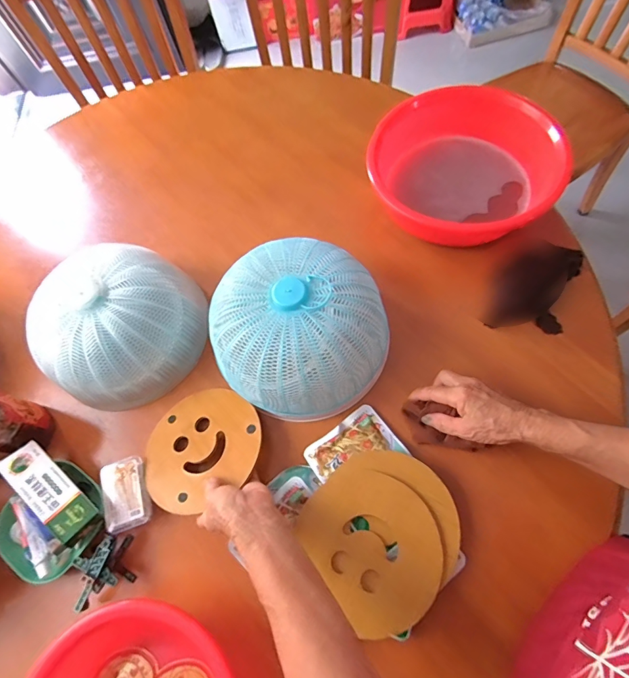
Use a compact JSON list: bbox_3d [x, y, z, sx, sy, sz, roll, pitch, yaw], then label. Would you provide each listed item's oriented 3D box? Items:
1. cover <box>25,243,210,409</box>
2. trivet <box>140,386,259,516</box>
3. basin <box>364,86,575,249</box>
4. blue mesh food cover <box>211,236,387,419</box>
[{"bbox_3d":[-0.269,-0.026,0.553,0.216,0.105,0.200,-29,69,-6],"label":"cover"},{"bbox_3d":[-0.150,0.137,0.514,0.158,0.007,0.146,-8,57,12],"label":"trivet"},{"bbox_3d":[0.219,-0.250,0.591,0.252,0.093,0.258,-2,68,4],"label":"basin"},{"bbox_3d":[-0.020,-0.012,0.510,0.214,0.124,0.200,-25,68,-5],"label":"blue mesh food cover"}]

